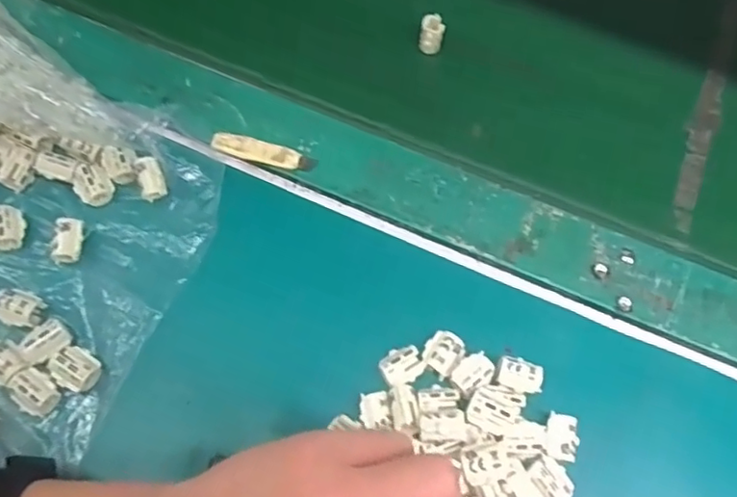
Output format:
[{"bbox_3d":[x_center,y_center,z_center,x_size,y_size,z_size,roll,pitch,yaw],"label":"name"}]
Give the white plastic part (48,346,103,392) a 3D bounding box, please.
[{"bbox_3d":[-0.146,0.060,0.305,0.020,0.011,0.019,31,68,10],"label":"white plastic part"}]

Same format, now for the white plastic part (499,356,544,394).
[{"bbox_3d":[0.079,0.065,0.318,0.023,0.004,0.016,16,66,3],"label":"white plastic part"}]

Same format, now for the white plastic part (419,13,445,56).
[{"bbox_3d":[0.042,-0.142,0.409,0.015,0.021,0.015,8,66,0],"label":"white plastic part"}]

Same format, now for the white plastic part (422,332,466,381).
[{"bbox_3d":[0.040,0.053,0.319,0.019,0.005,0.021,39,70,13],"label":"white plastic part"}]

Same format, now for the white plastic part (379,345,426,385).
[{"bbox_3d":[0.018,0.059,0.314,0.022,0.004,0.018,-22,69,-12],"label":"white plastic part"}]

